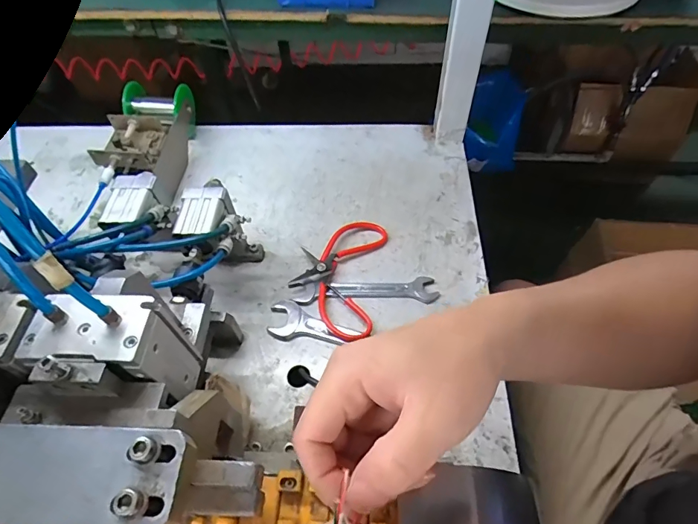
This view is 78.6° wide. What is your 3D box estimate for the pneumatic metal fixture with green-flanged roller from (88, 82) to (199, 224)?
[{"bbox_3d":[-0.248,-0.123,0.526,0.095,0.104,0.297,-10,41,-4],"label":"pneumatic metal fixture with green-flanged roller"}]

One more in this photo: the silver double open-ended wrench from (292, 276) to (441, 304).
[{"bbox_3d":[0.018,0.031,0.463,0.151,0.013,0.029,-3,55,1],"label":"silver double open-ended wrench"}]

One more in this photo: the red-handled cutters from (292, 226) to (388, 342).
[{"bbox_3d":[-0.014,0.012,0.475,0.095,0.015,0.152,7,55,8],"label":"red-handled cutters"}]

